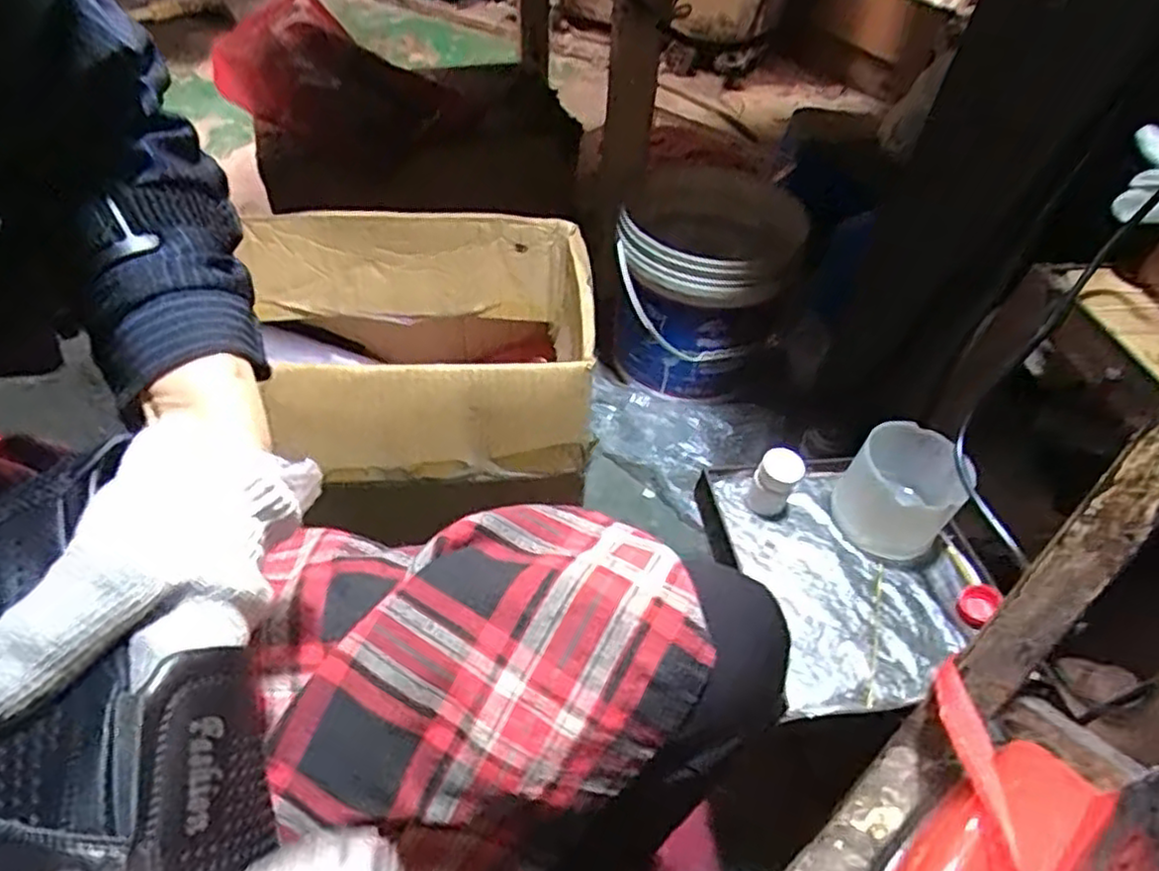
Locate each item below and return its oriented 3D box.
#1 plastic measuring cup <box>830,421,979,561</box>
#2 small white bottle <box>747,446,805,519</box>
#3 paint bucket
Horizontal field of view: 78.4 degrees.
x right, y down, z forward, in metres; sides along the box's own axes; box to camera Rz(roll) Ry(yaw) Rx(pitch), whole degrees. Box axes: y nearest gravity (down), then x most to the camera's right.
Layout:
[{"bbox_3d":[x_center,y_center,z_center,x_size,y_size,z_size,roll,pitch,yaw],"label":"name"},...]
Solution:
[{"bbox_3d":[0.267,0.046,0.600,0.080,0.069,0.086,2,48,-2],"label":"plastic measuring cup"},{"bbox_3d":[0.164,0.040,0.599,0.035,0.050,0.035,23,51,16],"label":"small white bottle"},{"bbox_3d":[0.172,-0.218,1.017,0.234,0.241,0.257,2,48,-2],"label":"paint bucket"}]

